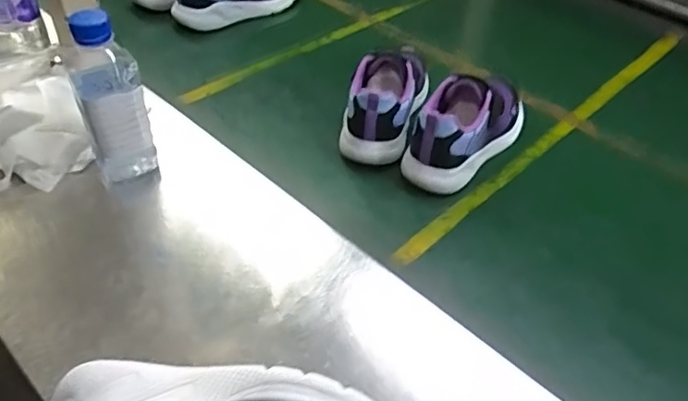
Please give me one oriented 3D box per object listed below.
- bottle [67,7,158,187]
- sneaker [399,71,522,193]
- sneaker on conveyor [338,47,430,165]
[{"bbox_3d":[-0.220,-0.094,0.542,0.057,0.173,0.059,-18,49,-22],"label":"bottle"},{"bbox_3d":[0.141,-0.093,0.635,0.071,0.091,0.177,32,49,25],"label":"sneaker"},{"bbox_3d":[0.055,-0.139,0.685,0.075,0.086,0.189,15,45,10],"label":"sneaker on conveyor"}]

